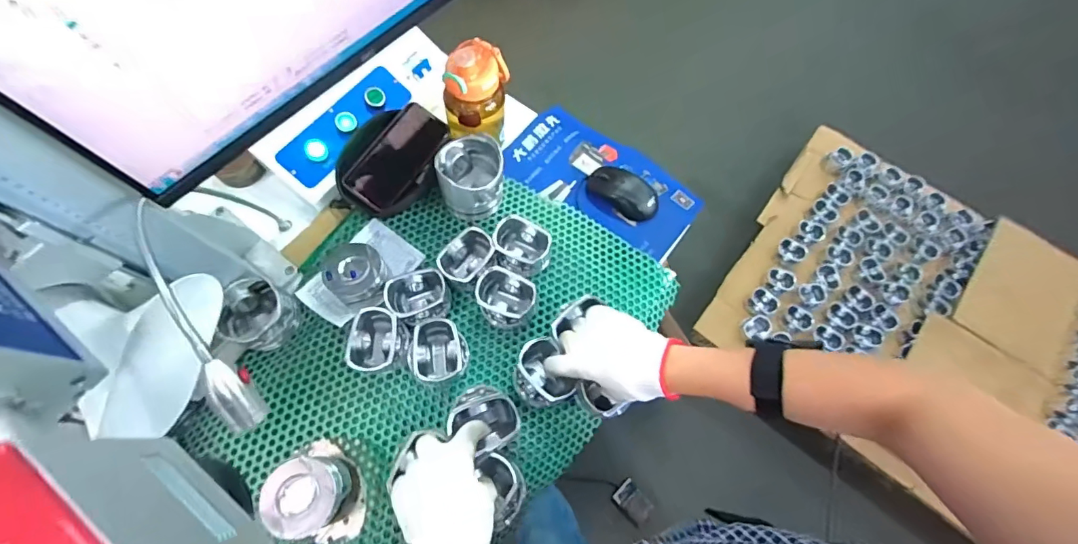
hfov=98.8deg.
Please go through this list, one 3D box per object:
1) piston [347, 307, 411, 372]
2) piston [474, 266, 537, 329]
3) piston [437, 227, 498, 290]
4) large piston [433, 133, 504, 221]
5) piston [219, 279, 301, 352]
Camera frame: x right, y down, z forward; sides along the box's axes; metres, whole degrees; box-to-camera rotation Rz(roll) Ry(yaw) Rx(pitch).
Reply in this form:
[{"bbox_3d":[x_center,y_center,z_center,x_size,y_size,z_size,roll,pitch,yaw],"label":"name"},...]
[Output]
[{"bbox_3d":[-0.200,0.086,0.580,0.068,0.043,0.078,2,69,-1],"label":"piston"},{"bbox_3d":[-0.042,0.032,0.608,0.073,0.050,0.072,0,69,-1],"label":"piston"},{"bbox_3d":[-0.096,-0.016,0.624,0.080,0.041,0.065,-42,75,-15],"label":"piston"},{"bbox_3d":[-0.096,-0.129,0.662,0.092,0.096,0.088,-3,69,-2],"label":"large piston"},{"bbox_3d":[-0.363,0.055,0.603,0.076,0.052,0.080,0,69,-1],"label":"piston"}]

